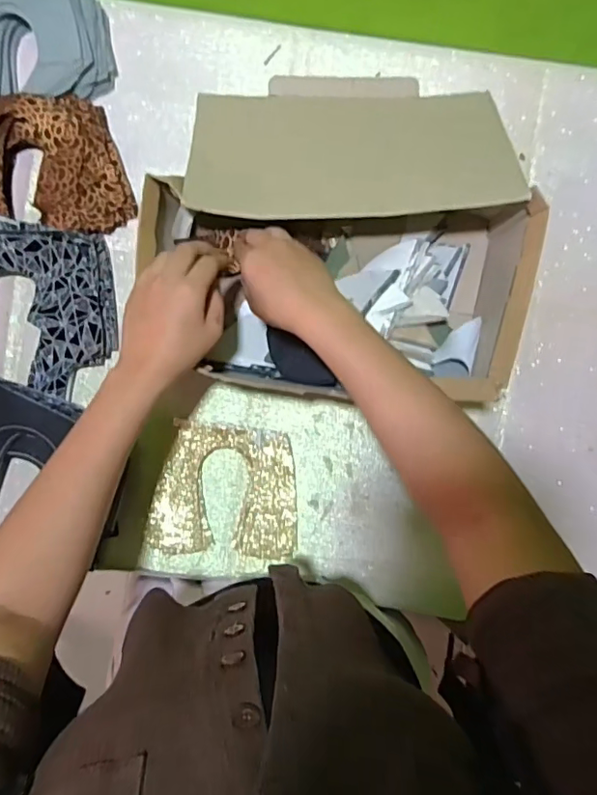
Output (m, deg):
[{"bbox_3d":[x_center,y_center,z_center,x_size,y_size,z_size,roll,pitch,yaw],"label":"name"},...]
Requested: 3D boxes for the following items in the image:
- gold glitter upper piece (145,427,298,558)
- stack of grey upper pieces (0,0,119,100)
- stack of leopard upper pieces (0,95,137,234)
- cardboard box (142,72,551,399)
[{"bbox_3d":[-0.075,0.097,0.561,0.148,0.009,0.127,3,89,-3],"label":"gold glitter upper piece"},{"bbox_3d":[-0.285,-0.365,0.565,0.174,0.032,0.120,2,89,-3],"label":"stack of grey upper pieces"},{"bbox_3d":[-0.271,-0.234,0.555,0.184,0.036,0.136,-7,89,-3],"label":"stack of leopard upper pieces"},{"bbox_3d":[0.039,-0.174,0.528,0.347,0.117,0.342,4,89,-3],"label":"cardboard box"}]

